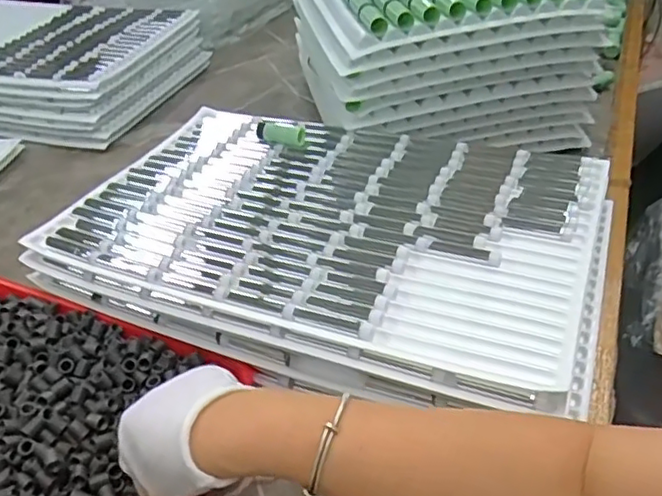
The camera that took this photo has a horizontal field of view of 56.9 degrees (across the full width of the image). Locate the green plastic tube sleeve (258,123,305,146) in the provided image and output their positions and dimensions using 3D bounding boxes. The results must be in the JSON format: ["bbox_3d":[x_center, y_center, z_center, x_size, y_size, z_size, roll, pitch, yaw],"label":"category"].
[{"bbox_3d":[-0.059,-0.133,0.702,0.061,0.023,0.023,7,41,17],"label":"green plastic tube sleeve"}]

